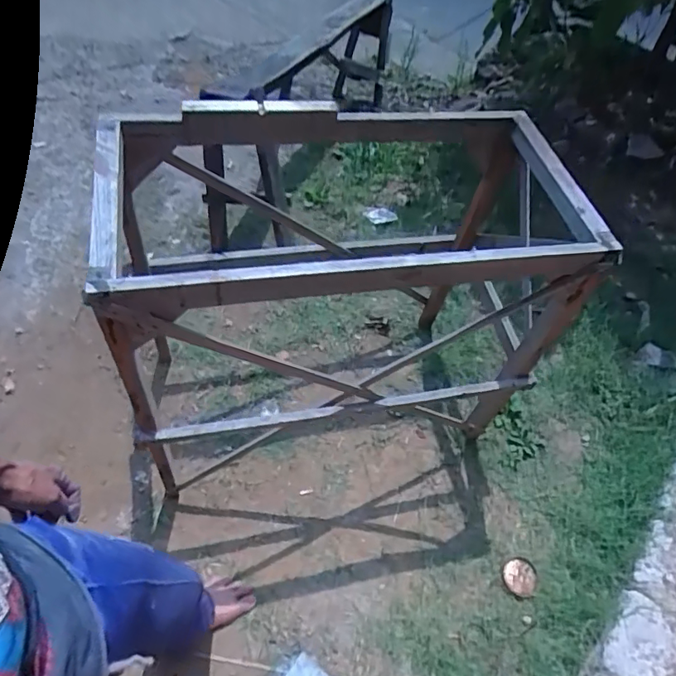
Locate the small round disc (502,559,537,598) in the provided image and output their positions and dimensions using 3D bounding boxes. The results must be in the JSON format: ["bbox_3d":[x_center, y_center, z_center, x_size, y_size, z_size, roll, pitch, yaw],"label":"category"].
[{"bbox_3d":[0.472,0.621,1.325,0.083,0.006,0.089,14,56,2],"label":"small round disc"}]

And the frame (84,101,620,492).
[{"bbox_3d":[0.016,-0.076,1.191,0.937,0.747,0.480,-6,57,-11],"label":"frame"}]

